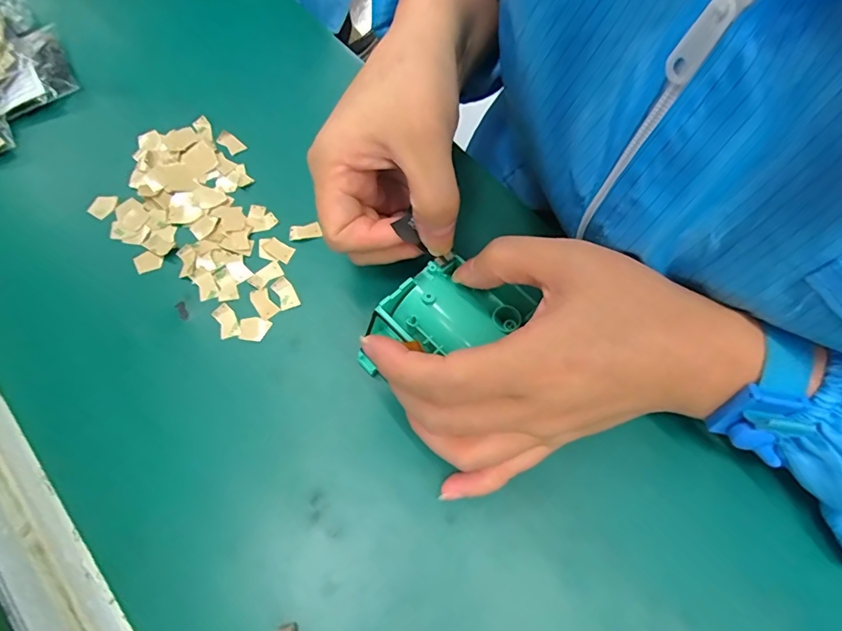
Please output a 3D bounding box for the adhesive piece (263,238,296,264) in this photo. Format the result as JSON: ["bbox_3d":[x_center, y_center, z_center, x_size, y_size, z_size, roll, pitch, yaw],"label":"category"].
[{"bbox_3d":[-0.087,-0.041,0.293,0.019,0.004,0.012,32,71,11],"label":"adhesive piece"}]

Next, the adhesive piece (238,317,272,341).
[{"bbox_3d":[-0.095,0.007,0.272,0.017,0.004,0.014,5,68,1],"label":"adhesive piece"}]

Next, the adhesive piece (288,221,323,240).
[{"bbox_3d":[-0.073,-0.052,0.299,0.020,0.004,0.011,-10,68,-7],"label":"adhesive piece"}]

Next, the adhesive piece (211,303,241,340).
[{"bbox_3d":[-0.111,0.003,0.272,0.011,0.004,0.021,-24,71,-10],"label":"adhesive piece"}]

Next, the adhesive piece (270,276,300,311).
[{"bbox_3d":[-0.080,-0.014,0.281,0.011,0.004,0.020,-27,71,-11],"label":"adhesive piece"}]

